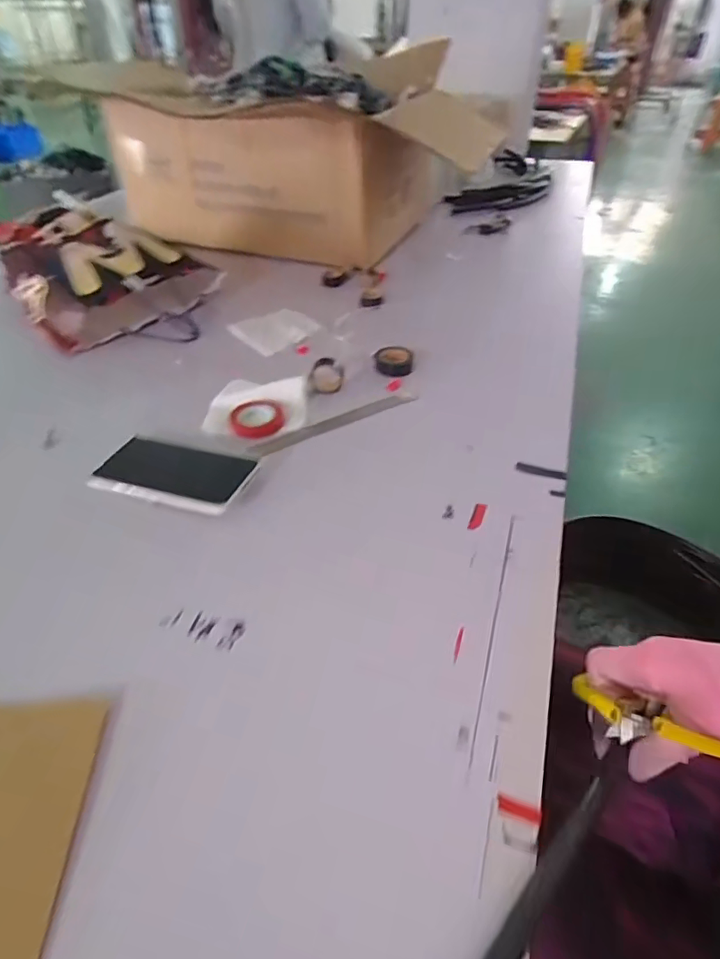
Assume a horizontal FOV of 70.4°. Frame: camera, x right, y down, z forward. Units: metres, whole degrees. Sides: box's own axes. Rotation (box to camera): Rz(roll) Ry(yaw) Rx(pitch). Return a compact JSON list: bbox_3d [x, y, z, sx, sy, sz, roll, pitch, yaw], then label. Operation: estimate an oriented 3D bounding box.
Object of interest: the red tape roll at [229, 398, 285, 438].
[{"bbox_3d":[-0.117,-0.068,0.582,0.061,0.017,0.058,0,41,0],"label":"red tape roll"}]

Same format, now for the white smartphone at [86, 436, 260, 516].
[{"bbox_3d":[-0.184,-0.007,0.503,0.160,0.014,0.075,13,43,15],"label":"white smartphone"}]

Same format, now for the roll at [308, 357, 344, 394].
[{"bbox_3d":[-0.042,-0.125,0.627,0.043,0.044,0.020,-6,42,-6],"label":"roll"}]

